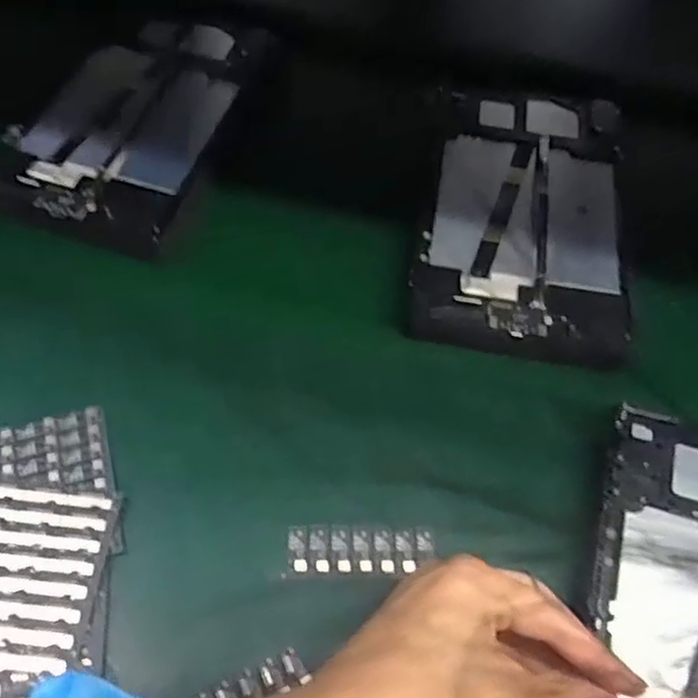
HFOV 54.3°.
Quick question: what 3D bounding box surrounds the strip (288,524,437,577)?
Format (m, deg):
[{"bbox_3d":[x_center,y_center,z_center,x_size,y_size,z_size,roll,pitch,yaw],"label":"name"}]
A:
[{"bbox_3d":[0.007,0.112,0.381,0.080,0.006,0.026,4,58,-5],"label":"strip"}]

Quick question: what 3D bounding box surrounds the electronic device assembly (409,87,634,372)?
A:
[{"bbox_3d":[0.134,-0.109,0.510,0.144,0.012,0.268,12,58,0],"label":"electronic device assembly"}]

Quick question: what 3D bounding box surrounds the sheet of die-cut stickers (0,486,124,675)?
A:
[{"bbox_3d":[-0.187,0.120,0.366,0.106,0.004,0.093,6,59,-1],"label":"sheet of die-cut stickers"}]

